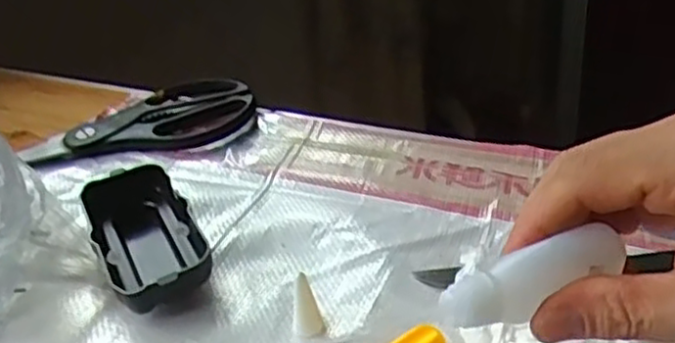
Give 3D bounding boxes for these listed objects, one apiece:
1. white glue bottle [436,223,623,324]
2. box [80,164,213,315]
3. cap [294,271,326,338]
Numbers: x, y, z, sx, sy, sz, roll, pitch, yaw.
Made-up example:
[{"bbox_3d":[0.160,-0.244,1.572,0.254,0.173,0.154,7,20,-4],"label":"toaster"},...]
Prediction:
[{"bbox_3d":[0.067,0.036,0.245,0.067,0.018,0.014,-21,35,-9],"label":"white glue bottle"},{"bbox_3d":[-0.107,0.034,0.398,0.052,0.026,0.101,-21,36,-20],"label":"box"},{"bbox_3d":[-0.015,0.063,0.339,0.013,0.029,0.010,-11,33,-5],"label":"cap"}]

